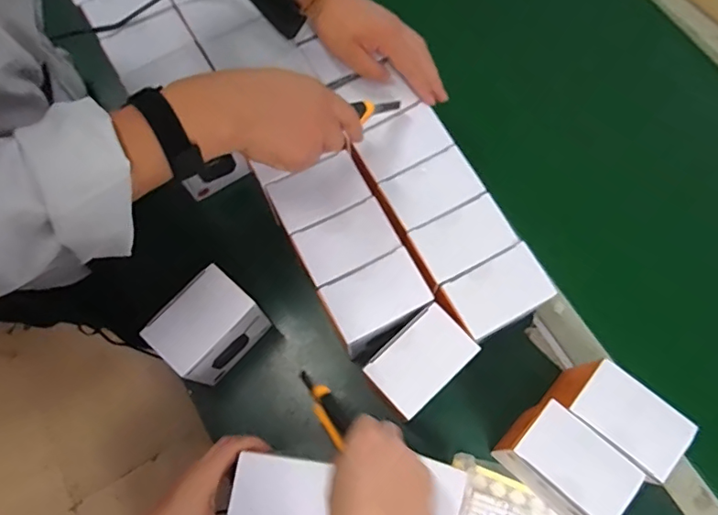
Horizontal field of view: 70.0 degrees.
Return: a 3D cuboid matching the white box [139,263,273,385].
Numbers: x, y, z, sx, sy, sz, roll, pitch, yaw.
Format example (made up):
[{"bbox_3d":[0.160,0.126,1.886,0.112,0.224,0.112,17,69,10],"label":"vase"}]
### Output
[{"bbox_3d":[-0.158,0.079,0.560,0.073,0.122,0.104,40,76,13],"label":"white box"}]

